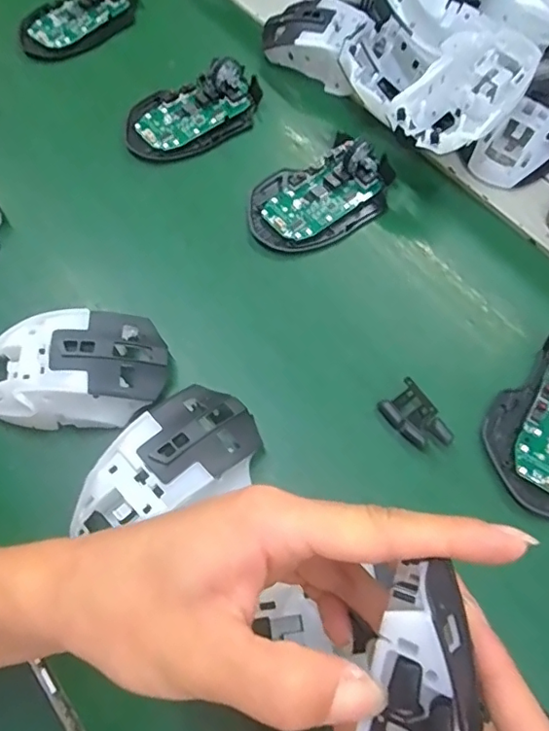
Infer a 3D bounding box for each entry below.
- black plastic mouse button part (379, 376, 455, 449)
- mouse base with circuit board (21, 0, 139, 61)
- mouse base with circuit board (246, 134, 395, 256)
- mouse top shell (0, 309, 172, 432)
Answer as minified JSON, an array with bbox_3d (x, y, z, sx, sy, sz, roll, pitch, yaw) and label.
[{"bbox_3d":[0.083,0.032,0.314,0.023,0.015,0.042,-34,70,-14],"label":"black plastic mouse button part"},{"bbox_3d":[-0.169,-0.312,0.473,0.113,0.024,0.057,-38,71,-15],"label":"mouse base with circuit board"},{"bbox_3d":[0.034,-0.126,0.387,0.111,0.025,0.072,-33,70,-14],"label":"mouse base with circuit board"},{"bbox_3d":[-0.122,0.004,0.318,0.116,0.037,0.066,-10,66,-4],"label":"mouse top shell"}]

